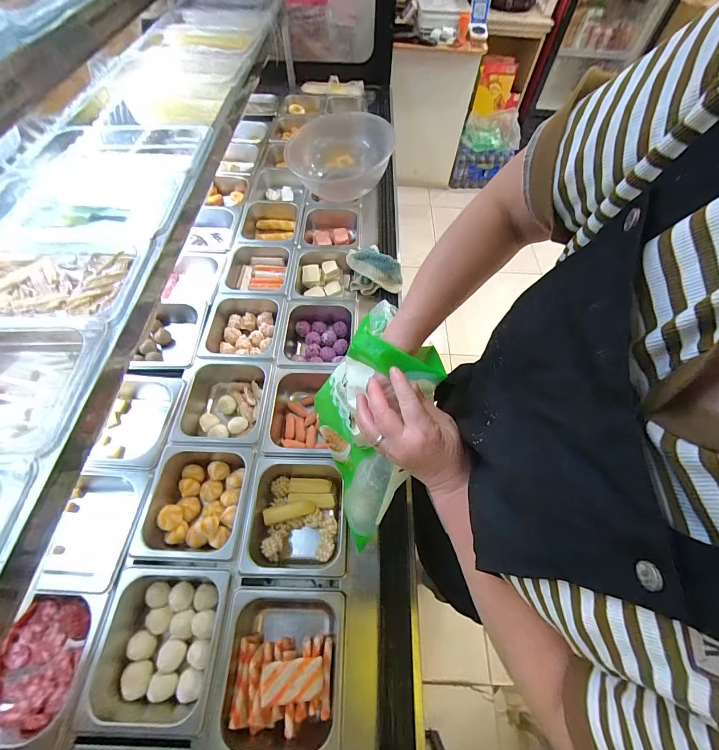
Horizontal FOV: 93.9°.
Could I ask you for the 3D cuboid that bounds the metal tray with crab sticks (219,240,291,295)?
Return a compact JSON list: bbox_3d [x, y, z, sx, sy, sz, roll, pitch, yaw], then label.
[{"bbox_3d":[-0.250,-0.245,0.832,0.166,0.072,0.179,2,59,-1],"label":"metal tray with crab sticks"}]

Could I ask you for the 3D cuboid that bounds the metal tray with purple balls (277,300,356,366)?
[{"bbox_3d":[-0.093,-0.074,0.740,0.154,0.083,0.174,5,59,0],"label":"metal tray with purple balls"}]

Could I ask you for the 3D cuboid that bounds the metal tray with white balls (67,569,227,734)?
[{"bbox_3d":[-0.274,0.367,0.465,0.161,0.062,0.169,2,59,-1],"label":"metal tray with white balls"}]

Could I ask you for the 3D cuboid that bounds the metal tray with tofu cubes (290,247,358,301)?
[{"bbox_3d":[-0.085,-0.228,0.828,0.152,0.076,0.181,0,59,-3],"label":"metal tray with tofu cubes"}]

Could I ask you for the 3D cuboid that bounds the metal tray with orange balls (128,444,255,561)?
[{"bbox_3d":[-0.263,0.208,0.556,0.161,0.063,0.169,3,59,-1],"label":"metal tray with orange balls"}]

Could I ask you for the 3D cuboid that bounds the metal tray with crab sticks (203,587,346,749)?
[{"bbox_3d":[-0.103,0.397,0.466,0.160,0.082,0.172,2,59,-1],"label":"metal tray with crab sticks"}]

